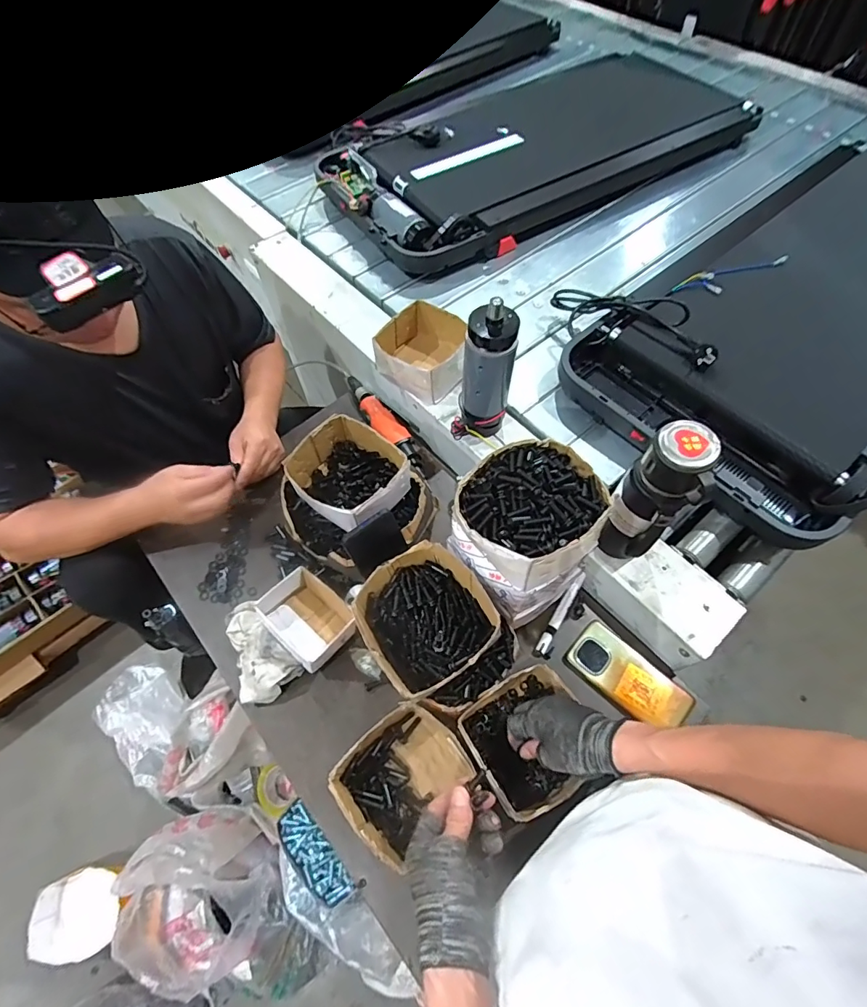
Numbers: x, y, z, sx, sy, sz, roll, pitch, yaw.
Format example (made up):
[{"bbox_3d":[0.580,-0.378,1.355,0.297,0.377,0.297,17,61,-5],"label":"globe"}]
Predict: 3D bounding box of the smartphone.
[{"bbox_3d":[0.272,0.243,0.647,0.081,0.011,0.161,-41,68,-19],"label":"smartphone"}]

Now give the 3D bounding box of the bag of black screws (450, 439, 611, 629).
[{"bbox_3d":[0.116,0.021,0.561,0.165,0.119,0.152,-39,68,-18],"label":"bag of black screws"}]

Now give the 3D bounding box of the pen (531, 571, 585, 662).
[{"bbox_3d":[0.191,0.164,0.686,0.022,0.011,0.143,30,67,16],"label":"pen"}]

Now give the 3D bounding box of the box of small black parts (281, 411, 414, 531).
[{"bbox_3d":[-0.126,-0.044,0.701,0.151,0.069,0.136,36,68,19],"label":"box of small black parts"}]

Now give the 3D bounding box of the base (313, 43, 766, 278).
[{"bbox_3d":[0.242,-0.852,1.090,0.965,0.158,0.460,-28,65,-13],"label":"base"}]

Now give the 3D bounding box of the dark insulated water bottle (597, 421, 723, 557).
[{"bbox_3d":[0.267,0.001,0.582,0.077,0.241,0.069,35,68,18],"label":"dark insulated water bottle"}]

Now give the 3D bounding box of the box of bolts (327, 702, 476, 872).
[{"bbox_3d":[-0.037,0.337,0.583,0.124,0.082,0.144,40,70,20],"label":"box of bolts"}]

